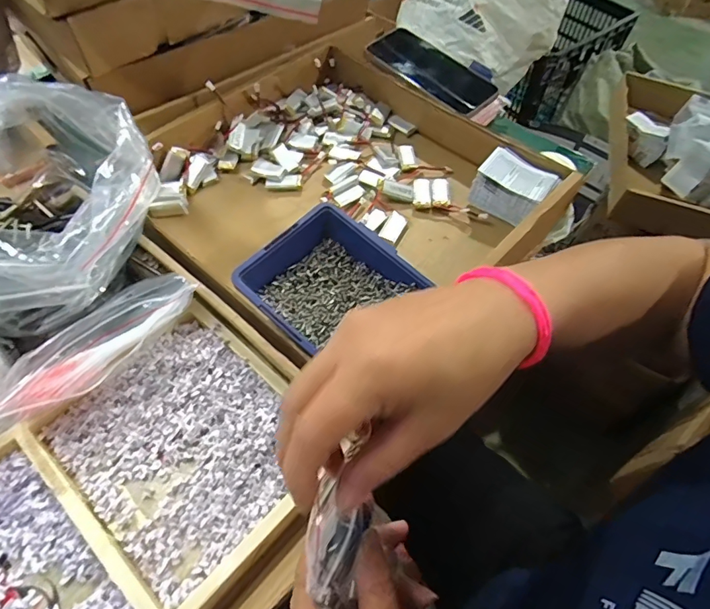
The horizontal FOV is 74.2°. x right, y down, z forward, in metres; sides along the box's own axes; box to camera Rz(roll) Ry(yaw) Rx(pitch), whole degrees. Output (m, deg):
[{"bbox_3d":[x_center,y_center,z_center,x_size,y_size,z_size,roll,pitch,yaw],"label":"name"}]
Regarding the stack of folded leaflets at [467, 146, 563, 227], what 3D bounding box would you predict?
[{"bbox_3d":[0.172,-0.126,0.507,0.076,0.047,0.055,33,61,19],"label":"stack of folded leaflets"}]

